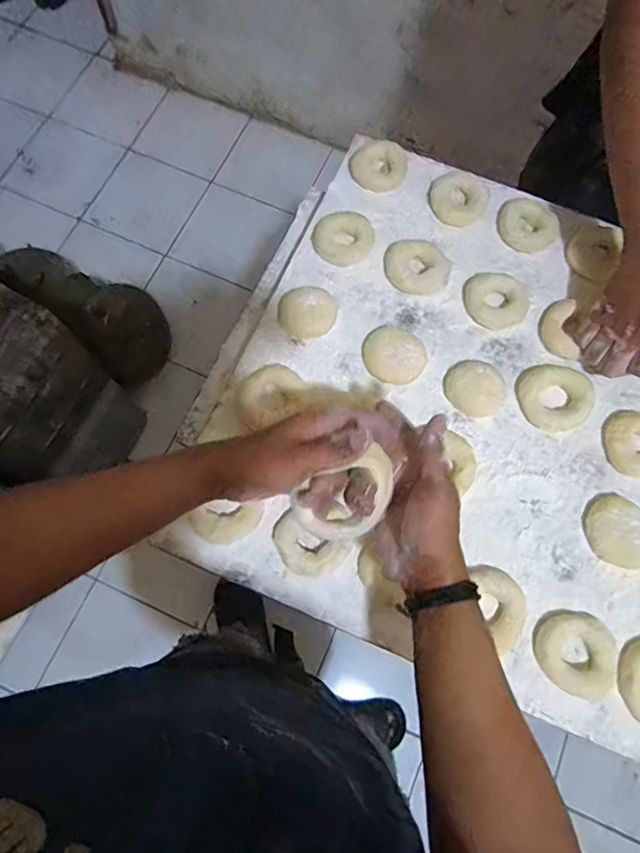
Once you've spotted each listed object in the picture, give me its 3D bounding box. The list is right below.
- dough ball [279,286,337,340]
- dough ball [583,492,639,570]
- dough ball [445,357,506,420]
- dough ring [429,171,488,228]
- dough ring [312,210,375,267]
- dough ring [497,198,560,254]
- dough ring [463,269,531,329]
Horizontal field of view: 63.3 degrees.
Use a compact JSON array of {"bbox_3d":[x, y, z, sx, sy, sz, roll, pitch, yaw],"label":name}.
[{"bbox_3d":[-0.014,-0.131,0.596,0.063,0.022,0.054,-15,73,-5],"label":"dough ball"},{"bbox_3d":[0.308,0.108,0.530,0.061,0.025,0.076,-40,77,-12],"label":"dough ball"},{"bbox_3d":[0.172,-0.042,0.573,0.066,0.021,0.057,42,76,12],"label":"dough ball"},{"bbox_3d":[0.173,-0.283,0.643,0.068,0.016,0.064,0,72,-1],"label":"dough ring"},{"bbox_3d":[0.029,-0.226,0.623,0.070,0.011,0.069,0,72,-1],"label":"dough ring"},{"bbox_3d":[0.255,-0.247,0.637,0.072,0.017,0.059,33,75,9],"label":"dough ring"},{"bbox_3d":[0.205,-0.149,0.606,0.071,0.015,0.075,-26,74,-9],"label":"dough ring"}]

